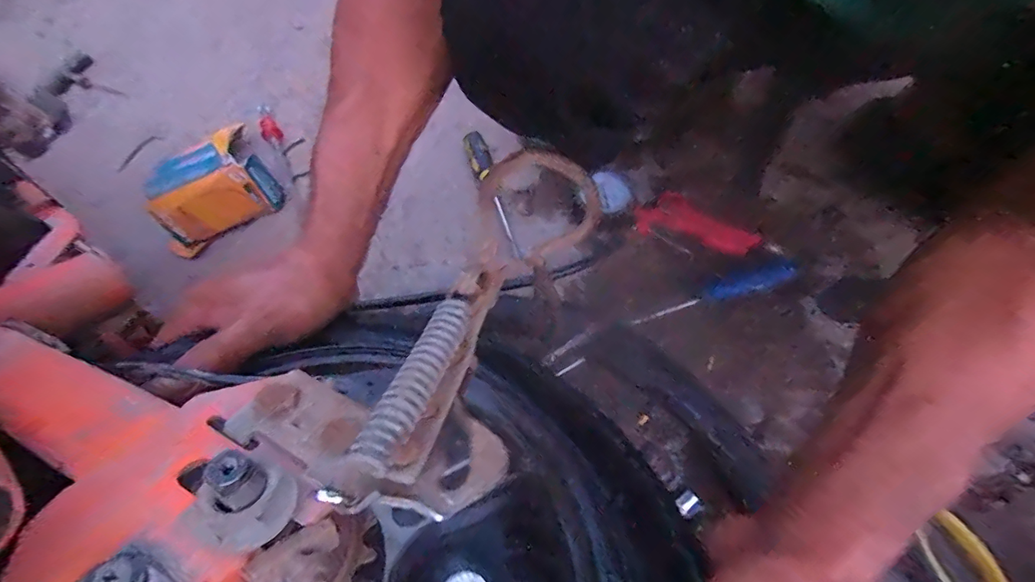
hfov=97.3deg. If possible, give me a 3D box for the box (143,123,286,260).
[{"bbox_3d":[-0.361,-0.112,0.539,0.139,0.089,0.073,-33,65,-13],"label":"box"}]

